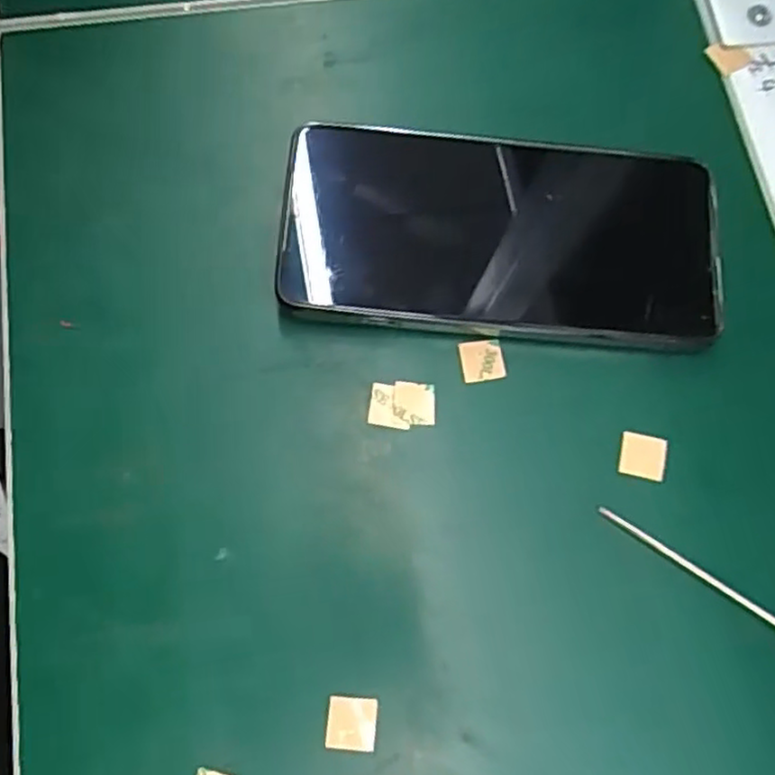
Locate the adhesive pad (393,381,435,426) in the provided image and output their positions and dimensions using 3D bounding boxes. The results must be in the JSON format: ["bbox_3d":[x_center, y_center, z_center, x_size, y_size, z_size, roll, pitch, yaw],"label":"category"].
[{"bbox_3d":[0.010,0.006,0.256,0.015,0.004,0.015,1,75,0],"label":"adhesive pad"}]

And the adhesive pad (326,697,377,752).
[{"bbox_3d":[-0.011,0.107,0.226,0.015,0.004,0.015,4,75,0],"label":"adhesive pad"}]

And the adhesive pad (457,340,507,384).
[{"bbox_3d":[0.035,-0.010,0.261,0.015,0.004,0.015,-10,75,-4],"label":"adhesive pad"}]

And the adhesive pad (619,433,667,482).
[{"bbox_3d":[0.092,0.024,0.254,0.016,0.004,0.015,11,75,2],"label":"adhesive pad"}]

